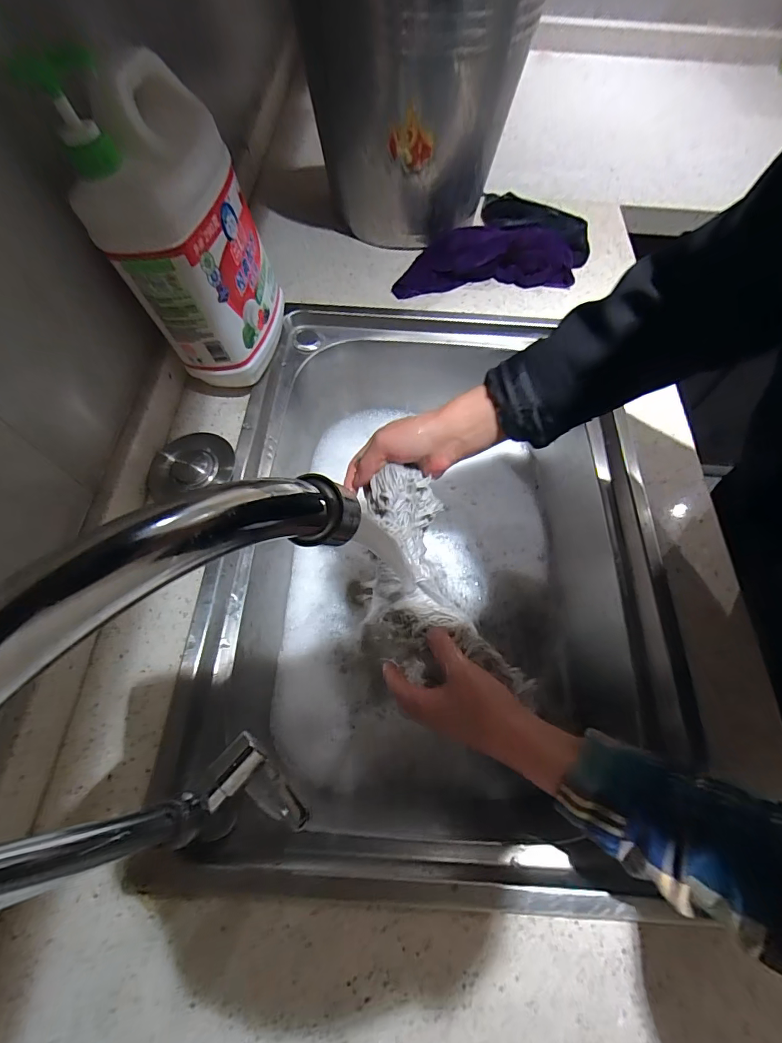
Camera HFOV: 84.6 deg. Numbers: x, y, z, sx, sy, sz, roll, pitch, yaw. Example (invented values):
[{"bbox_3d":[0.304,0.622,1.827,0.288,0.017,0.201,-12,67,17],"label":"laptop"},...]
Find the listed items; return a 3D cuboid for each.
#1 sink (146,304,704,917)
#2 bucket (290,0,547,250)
[{"bbox_3d":[0.058,0.029,0.485,0.403,0.199,0.585,0,63,-2],"label":"sink"},{"bbox_3d":[0.037,-0.552,0.542,0.294,0.288,0.318,1,64,-2],"label":"bucket"}]

